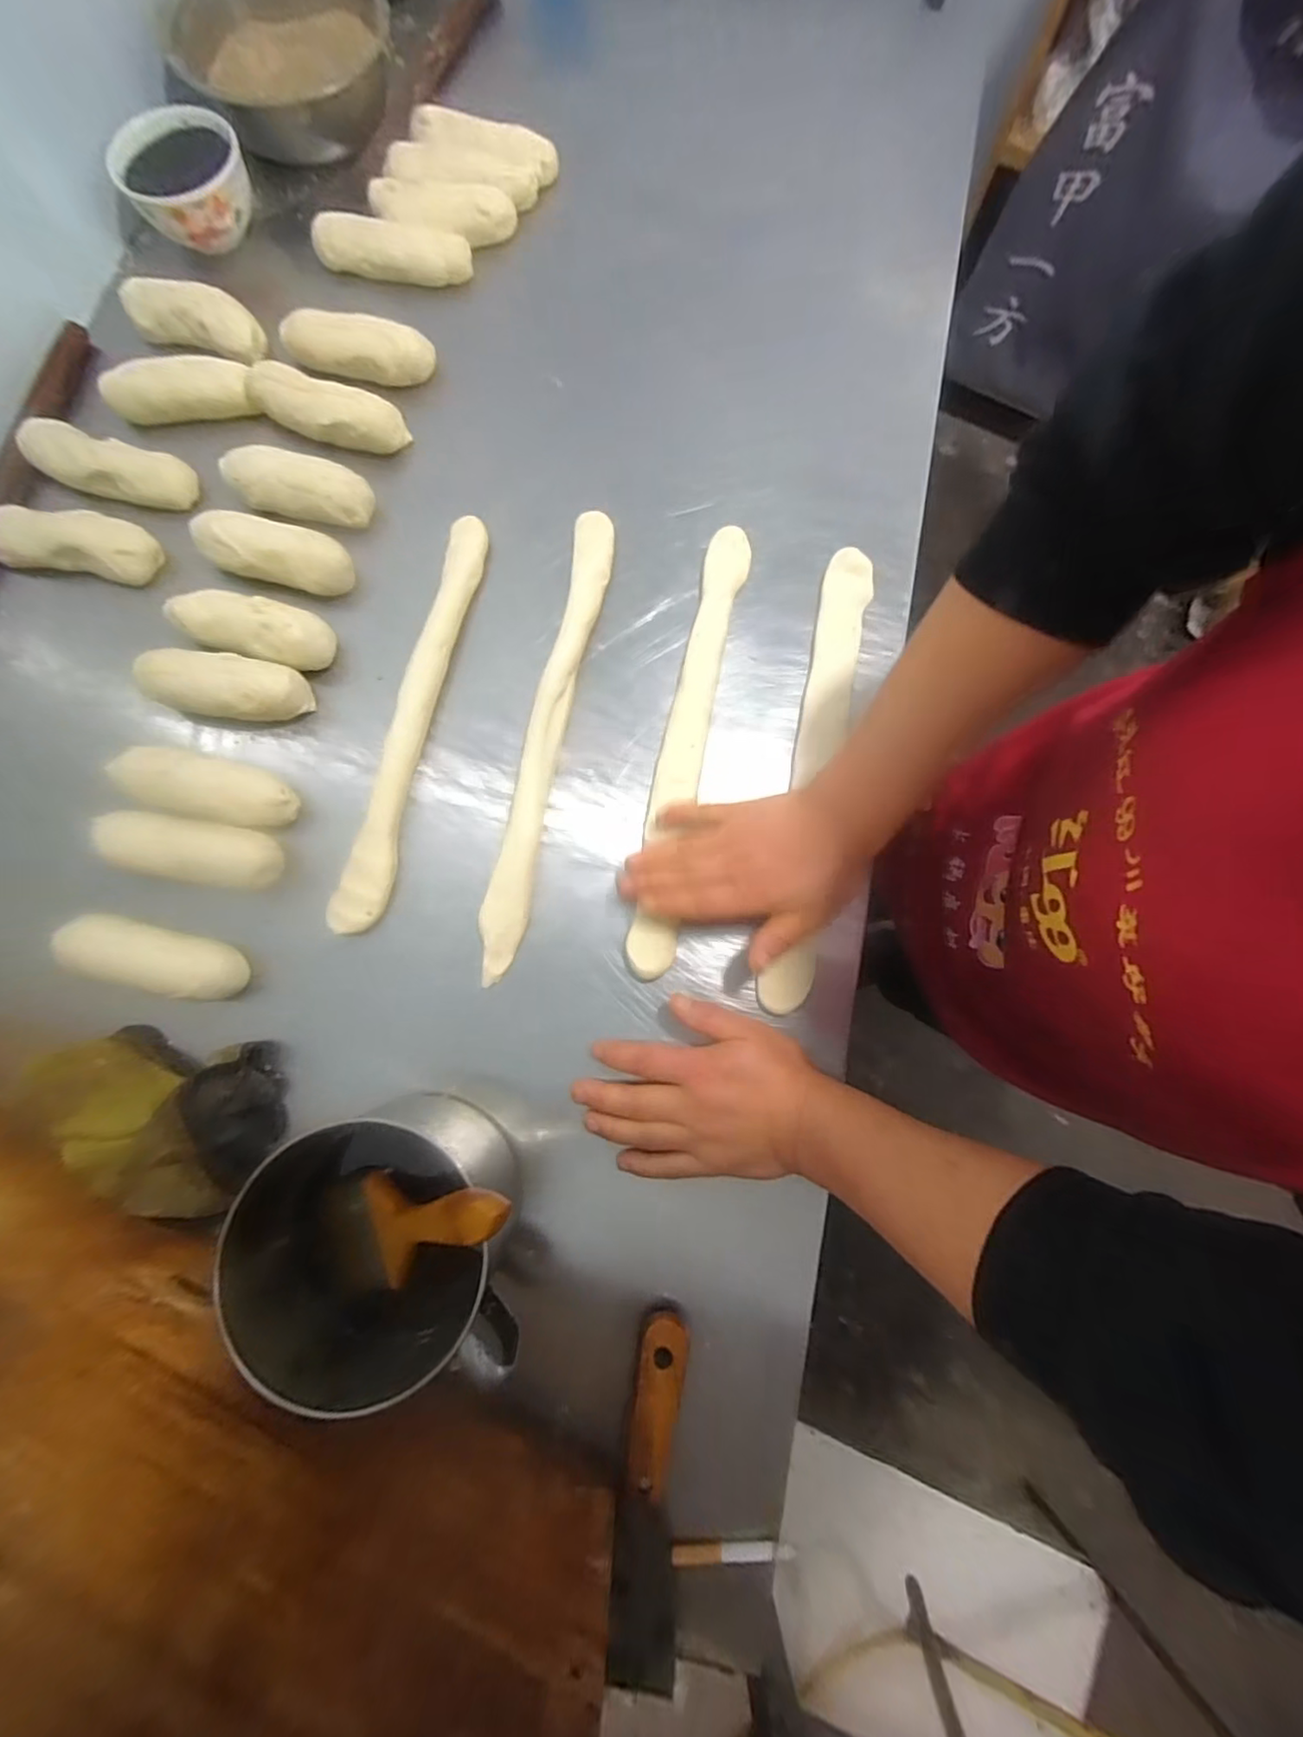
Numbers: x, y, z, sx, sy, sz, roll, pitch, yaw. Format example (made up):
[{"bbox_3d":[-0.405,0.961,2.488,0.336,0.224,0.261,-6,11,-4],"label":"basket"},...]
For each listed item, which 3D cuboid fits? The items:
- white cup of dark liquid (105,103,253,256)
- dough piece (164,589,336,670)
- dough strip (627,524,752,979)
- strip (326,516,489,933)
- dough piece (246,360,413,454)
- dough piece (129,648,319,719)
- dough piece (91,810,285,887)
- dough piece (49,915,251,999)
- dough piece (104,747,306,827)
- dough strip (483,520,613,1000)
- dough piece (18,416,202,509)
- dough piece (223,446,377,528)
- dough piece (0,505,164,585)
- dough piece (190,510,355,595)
[{"bbox_3d":[-0.423,-0.627,0.558,0.108,0.052,0.104,0,79,-1],"label":"white cup of dark liquid"},{"bbox_3d":[-0.318,-0.192,0.489,0.134,0.037,0.050,14,79,2],"label":"dough piece"},{"bbox_3d":[0.030,-0.105,0.483,0.040,0.017,0.375,11,78,2],"label":"dough strip"},{"bbox_3d":[-0.183,-0.124,0.480,0.040,0.023,0.348,12,79,2],"label":"strip"},{"bbox_3d":[-0.286,-0.398,0.528,0.136,0.033,0.041,17,79,3],"label":"dough piece"},{"bbox_3d":[-0.329,-0.139,0.474,0.123,0.041,0.047,6,79,0],"label":"dough piece"},{"bbox_3d":[-0.334,-0.014,0.449,0.127,0.036,0.049,8,79,1],"label":"dough piece"},{"bbox_3d":[-0.348,0.063,0.434,0.114,0.040,0.042,13,79,2],"label":"dough piece"},{"bbox_3d":[-0.327,-0.060,0.456,0.130,0.038,0.048,13,79,2],"label":"dough piece"},{"bbox_3d":[-0.079,-0.110,0.480,0.032,0.024,0.386,10,79,1],"label":"dough strip"},{"bbox_3d":[-0.460,-0.341,0.519,0.136,0.031,0.041,16,79,2],"label":"dough piece"},{"bbox_3d":[-0.295,-0.315,0.510,0.118,0.047,0.034,7,77,1],"label":"dough piece"},{"bbox_3d":[-0.471,-0.266,0.502,0.117,0.034,0.044,5,79,0],"label":"dough piece"},{"bbox_3d":[-0.308,-0.259,0.500,0.123,0.042,0.050,10,79,1],"label":"dough piece"}]

